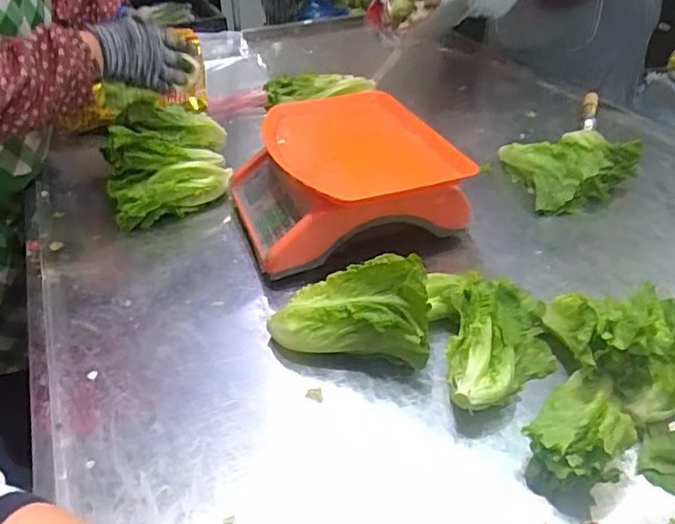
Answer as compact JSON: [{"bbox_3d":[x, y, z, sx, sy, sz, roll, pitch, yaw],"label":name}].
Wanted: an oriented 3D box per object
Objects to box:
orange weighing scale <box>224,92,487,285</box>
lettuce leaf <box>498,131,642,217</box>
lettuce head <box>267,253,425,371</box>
[{"bbox_3d":[0.004,-0.123,0.817,0.288,0.139,0.282,-13,38,-14],"label":"orange weighing scale"},{"bbox_3d":[0.374,-0.155,0.918,0.174,0.069,0.154,-11,38,-11],"label":"lettuce leaf"},{"bbox_3d":[0.013,0.055,0.622,0.170,0.101,0.078,5,38,9],"label":"lettuce head"}]

